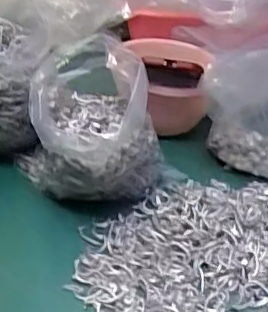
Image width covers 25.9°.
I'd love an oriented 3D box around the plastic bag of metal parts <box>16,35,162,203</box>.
[{"bbox_3d":[-0.053,-0.030,0.624,0.130,0.150,0.133,-24,44,-36],"label":"plastic bag of metal parts"}]

